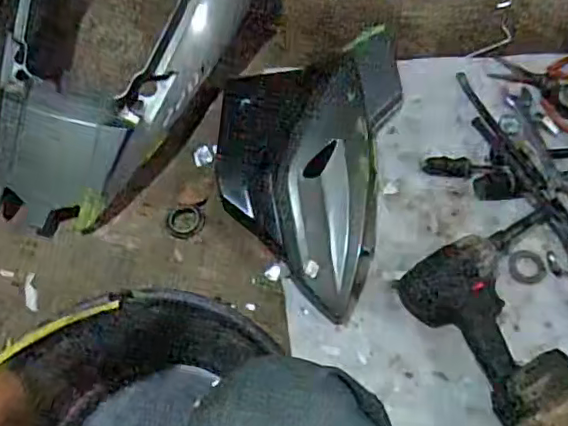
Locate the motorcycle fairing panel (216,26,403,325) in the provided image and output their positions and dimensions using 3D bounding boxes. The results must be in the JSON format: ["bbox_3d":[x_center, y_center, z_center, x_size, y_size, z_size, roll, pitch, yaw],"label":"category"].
[{"bbox_3d":[0.024,-0.085,0.772,0.231,0.051,0.410,13,65,2],"label":"motorcycle fairing panel"}]

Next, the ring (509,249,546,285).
[{"bbox_3d":[0.309,0.069,0.747,0.045,0.008,0.044,2,66,-3],"label":"ring"}]

